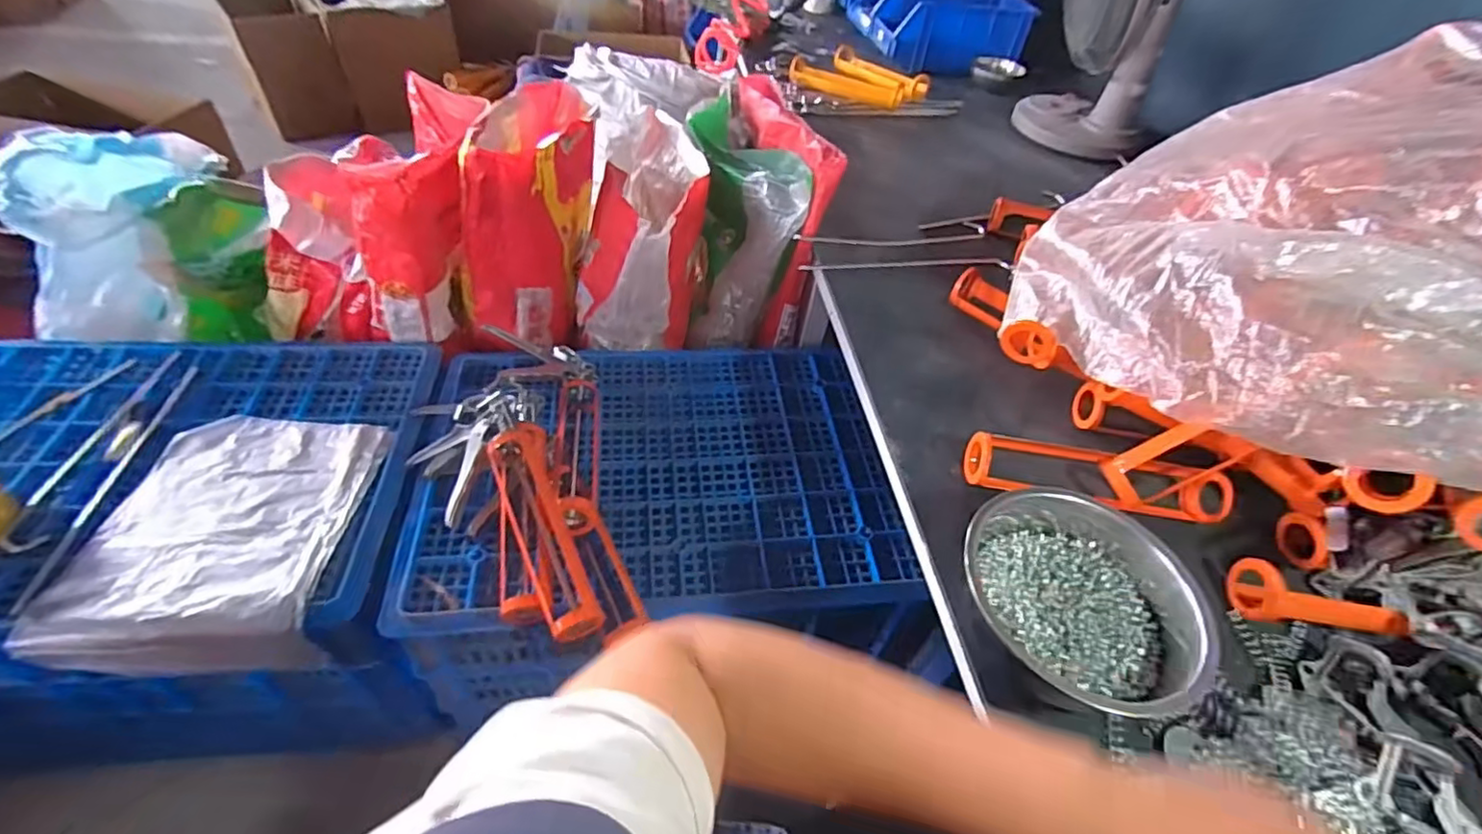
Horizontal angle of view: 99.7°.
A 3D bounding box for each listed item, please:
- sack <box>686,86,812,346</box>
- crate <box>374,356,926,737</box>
[{"bbox_3d":[-0.006,-0.329,1.089,0.166,0.294,0.326,1,47,-7],"label":"sack"},{"bbox_3d":[-0.115,0.134,0.910,0.615,0.200,0.466,-4,48,-11],"label":"crate"}]

